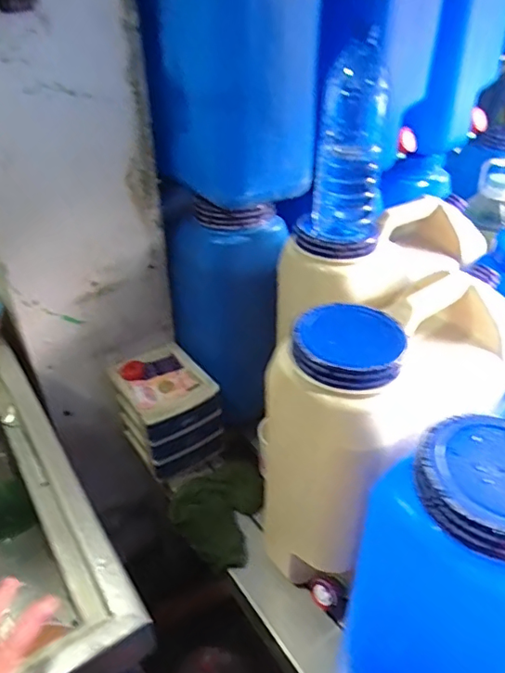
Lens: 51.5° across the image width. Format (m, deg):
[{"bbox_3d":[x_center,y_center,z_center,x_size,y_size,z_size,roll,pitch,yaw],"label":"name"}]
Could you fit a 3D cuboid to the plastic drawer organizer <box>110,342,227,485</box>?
[{"bbox_3d":[-0.149,0.133,0.930,0.137,0.163,0.161,-21,41,-25],"label":"plastic drawer organizer"}]

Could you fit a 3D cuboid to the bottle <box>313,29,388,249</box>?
[{"bbox_3d":[0.123,-0.241,0.666,0.082,0.231,0.068,1,37,3],"label":"bottle"}]

